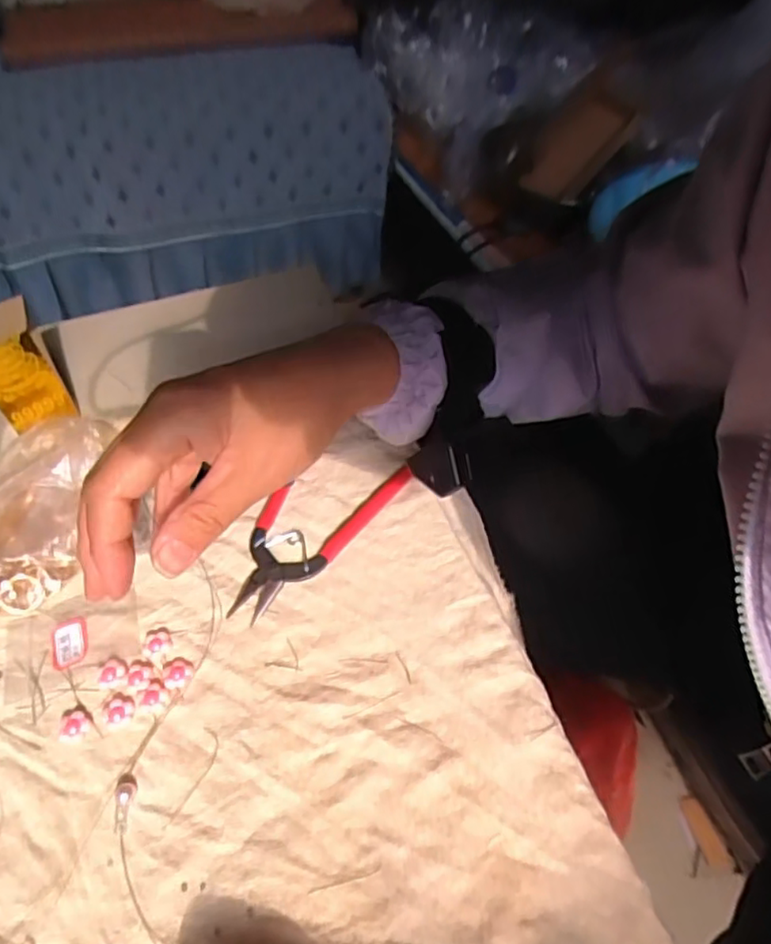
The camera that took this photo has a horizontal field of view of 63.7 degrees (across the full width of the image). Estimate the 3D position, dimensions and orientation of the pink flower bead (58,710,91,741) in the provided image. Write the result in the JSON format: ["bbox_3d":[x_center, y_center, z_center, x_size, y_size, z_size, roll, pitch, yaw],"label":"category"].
[{"bbox_3d":[-0.159,0.129,0.316,0.015,0.006,0.014,-1,50,2],"label":"pink flower bead"}]

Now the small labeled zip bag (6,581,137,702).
[{"bbox_3d":[-0.175,0.094,0.348,0.072,0.004,0.054,-15,51,-9],"label":"small labeled zip bag"}]

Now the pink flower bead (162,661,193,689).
[{"bbox_3d":[-0.112,0.108,0.332,0.015,0.004,0.015,-1,50,2],"label":"pink flower bead"}]

